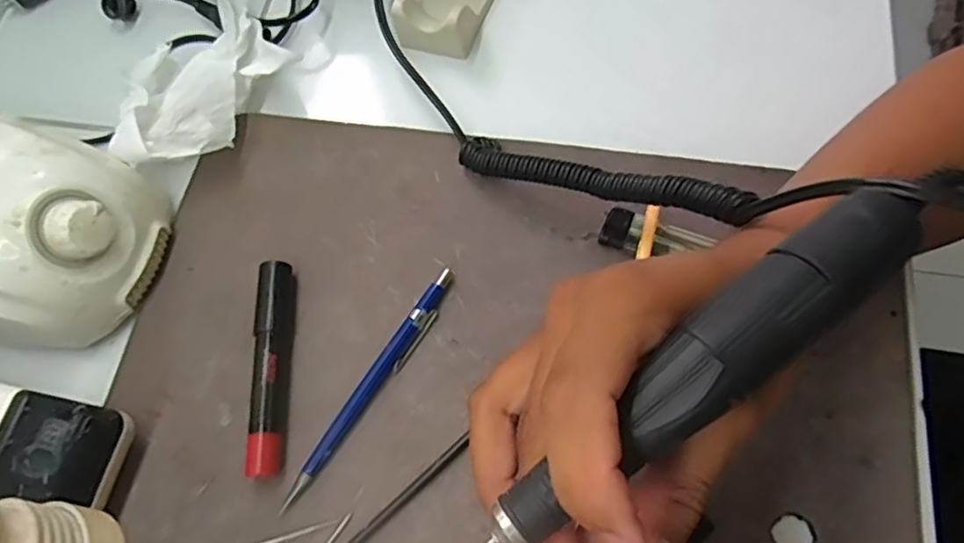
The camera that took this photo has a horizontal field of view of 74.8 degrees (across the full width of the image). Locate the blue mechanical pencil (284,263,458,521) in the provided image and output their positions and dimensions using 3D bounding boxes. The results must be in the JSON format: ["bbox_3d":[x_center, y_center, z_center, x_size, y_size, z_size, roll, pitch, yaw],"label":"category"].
[{"bbox_3d":[-0.054,0.056,0.317,0.011,0.009,0.134,31,73,14],"label":"blue mechanical pencil"}]

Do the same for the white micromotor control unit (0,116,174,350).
[{"bbox_3d":[-0.252,-0.021,0.328,0.139,0.077,0.110,10,69,7],"label":"white micromotor control unit"}]

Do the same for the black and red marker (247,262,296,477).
[{"bbox_3d":[-0.106,0.047,0.321,0.018,0.017,0.108,-5,68,1],"label":"black and red marker"}]

